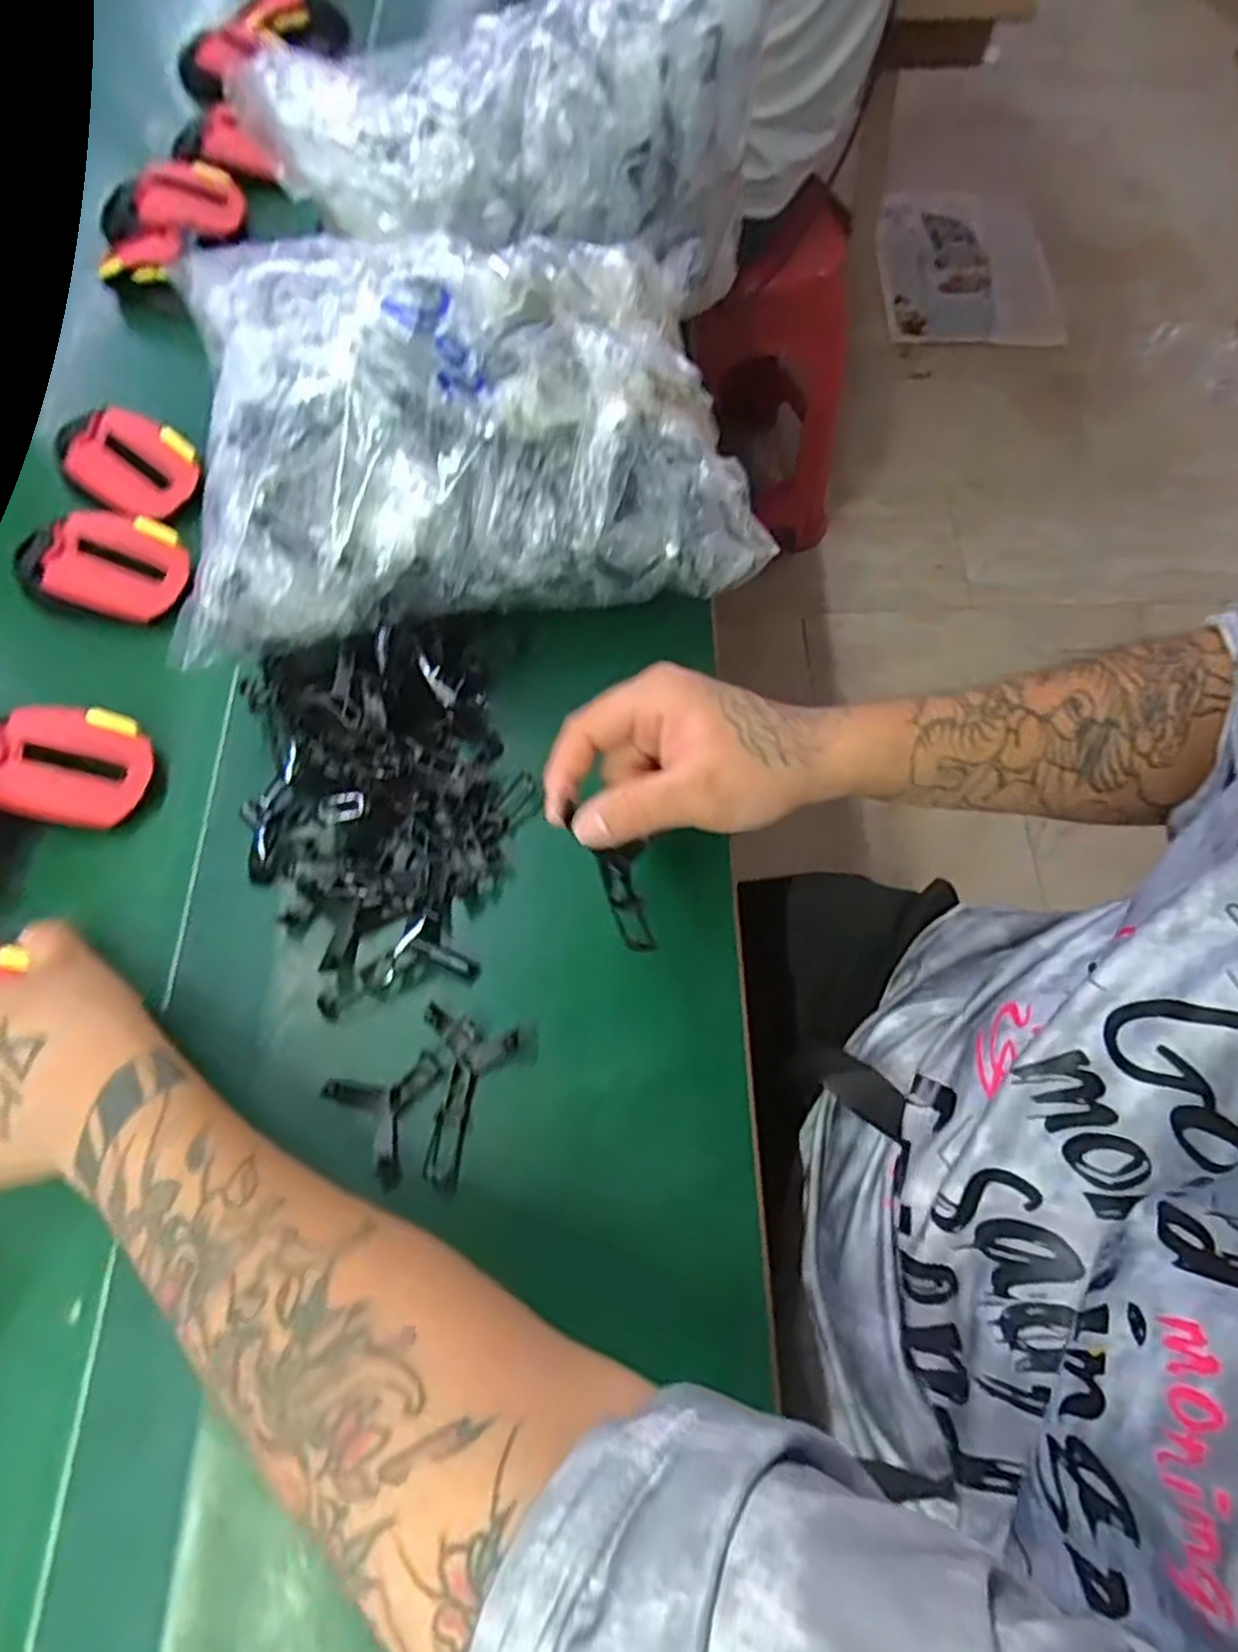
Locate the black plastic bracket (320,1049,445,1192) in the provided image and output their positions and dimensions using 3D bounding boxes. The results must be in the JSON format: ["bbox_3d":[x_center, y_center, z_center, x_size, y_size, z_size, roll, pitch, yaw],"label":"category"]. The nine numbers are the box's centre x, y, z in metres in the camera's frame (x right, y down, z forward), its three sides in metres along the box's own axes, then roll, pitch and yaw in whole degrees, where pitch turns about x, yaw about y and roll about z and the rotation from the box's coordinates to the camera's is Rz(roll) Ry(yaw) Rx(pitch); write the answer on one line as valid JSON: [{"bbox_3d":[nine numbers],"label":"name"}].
[{"bbox_3d":[-0.107,0.135,0.379,0.049,0.015,0.057,-36,71,-14],"label":"black plastic bracket"}]

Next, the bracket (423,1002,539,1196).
[{"bbox_3d":[-0.078,0.135,0.387,0.056,0.015,0.081,12,67,6],"label":"bracket"}]

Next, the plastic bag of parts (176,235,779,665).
[{"bbox_3d":[-0.093,-0.221,0.450,0.317,0.142,0.195,-14,67,-6],"label":"plastic bag of parts"}]

